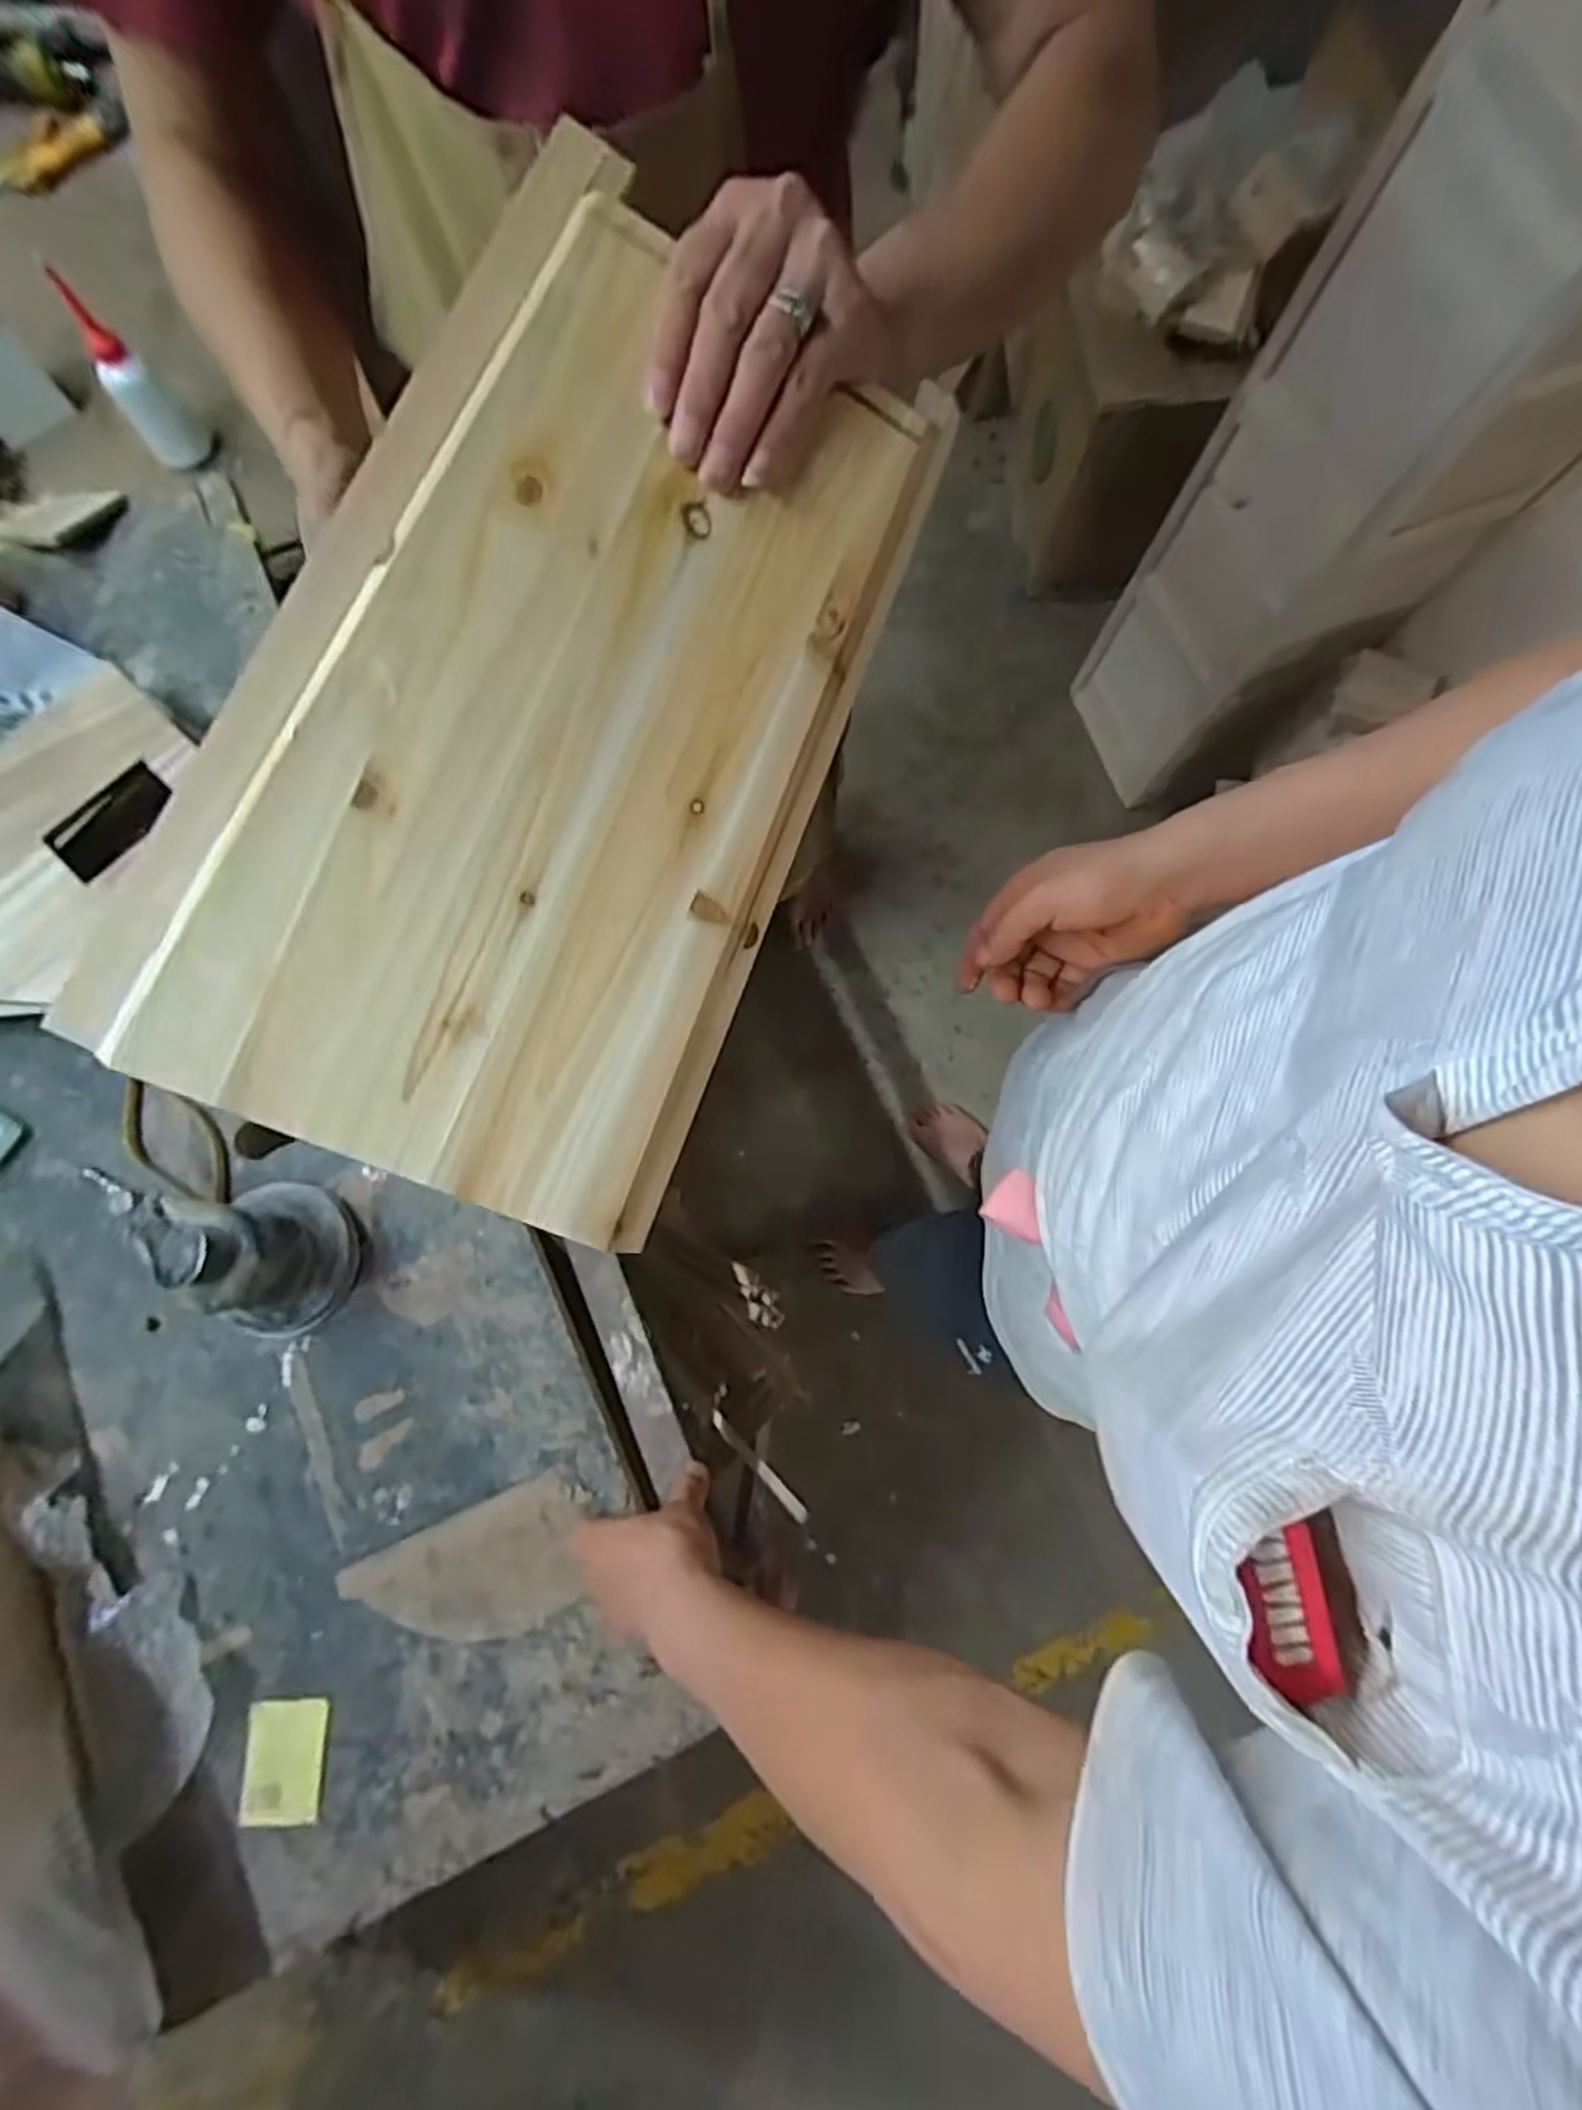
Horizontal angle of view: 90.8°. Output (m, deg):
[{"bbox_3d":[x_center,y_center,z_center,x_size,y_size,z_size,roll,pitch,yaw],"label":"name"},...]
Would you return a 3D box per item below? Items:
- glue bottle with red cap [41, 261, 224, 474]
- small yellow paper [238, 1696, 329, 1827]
[{"bbox_3d":[-0.691,-0.708,0.827,0.063,0.153,0.063,37,81,6],"label":"glue bottle with red cap"},{"bbox_3d":[-0.360,0.502,0.554,0.054,0.007,0.076,-1,79,-1],"label":"small yellow paper"}]

